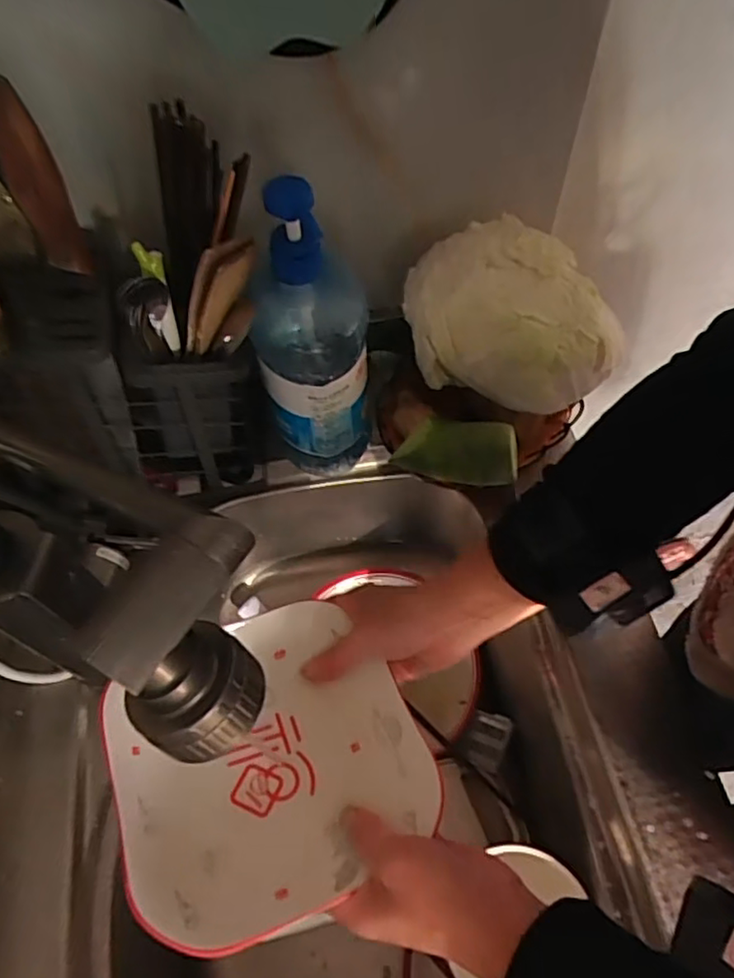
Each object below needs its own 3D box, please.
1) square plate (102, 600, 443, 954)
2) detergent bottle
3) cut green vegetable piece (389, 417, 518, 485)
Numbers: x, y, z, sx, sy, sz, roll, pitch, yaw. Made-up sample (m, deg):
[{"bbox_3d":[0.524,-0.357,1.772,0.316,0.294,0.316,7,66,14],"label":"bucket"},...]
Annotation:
[{"bbox_3d":[-0.063,0.175,0.417,0.190,0.033,0.188,-12,47,-22],"label":"square plate"},{"bbox_3d":[-0.043,-0.109,0.520,0.087,0.264,0.070,5,60,6],"label":"detergent bottle"},{"bbox_3d":[0.080,-0.034,0.553,0.103,0.035,0.044,9,61,8],"label":"cut green vegetable piece"}]

